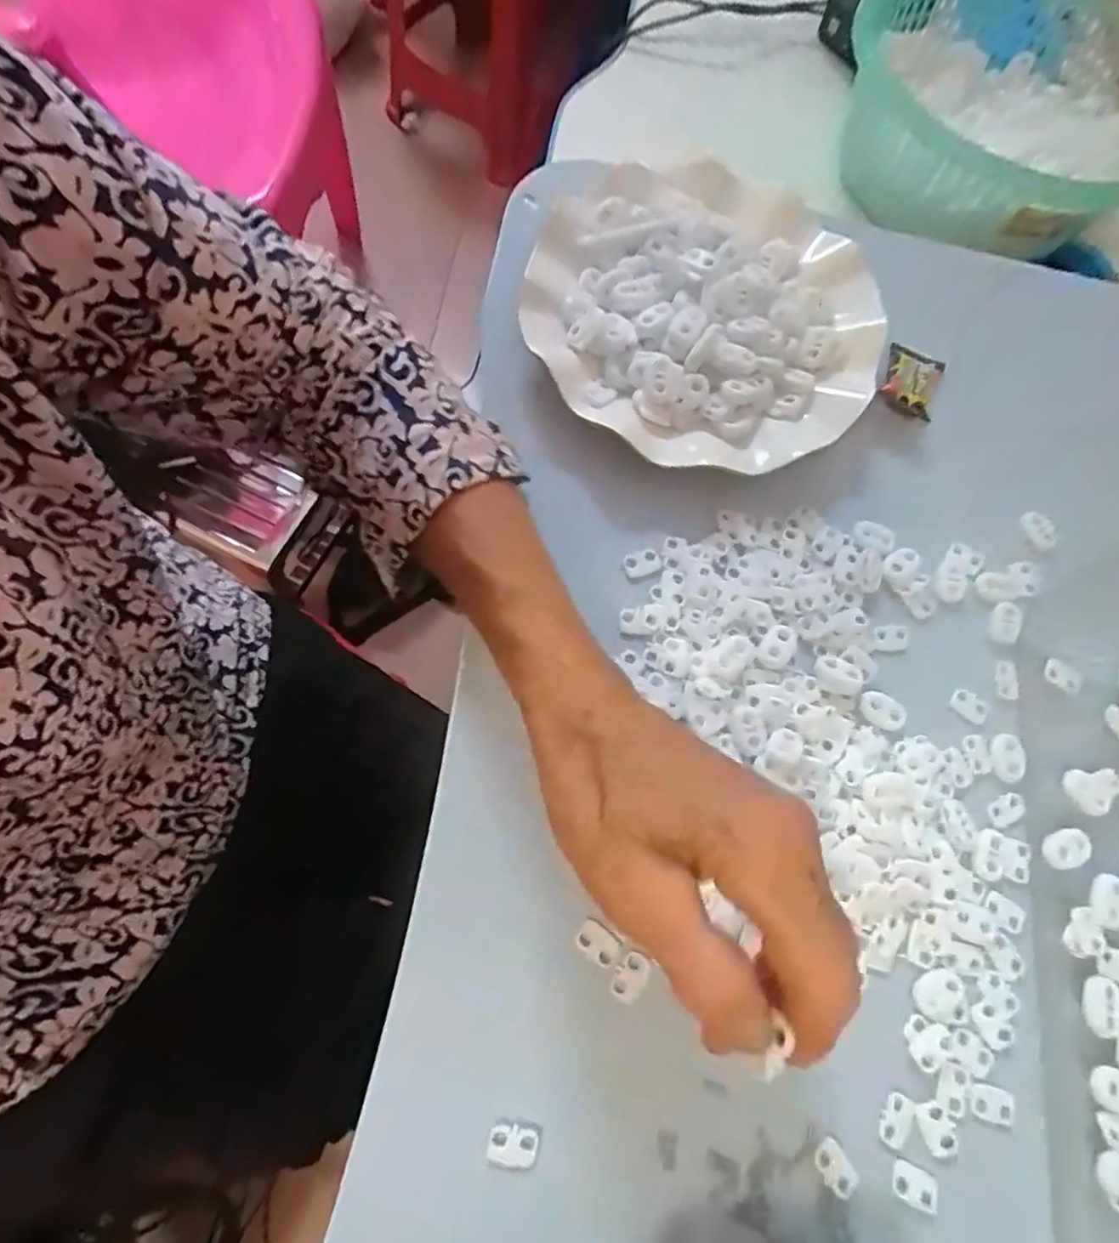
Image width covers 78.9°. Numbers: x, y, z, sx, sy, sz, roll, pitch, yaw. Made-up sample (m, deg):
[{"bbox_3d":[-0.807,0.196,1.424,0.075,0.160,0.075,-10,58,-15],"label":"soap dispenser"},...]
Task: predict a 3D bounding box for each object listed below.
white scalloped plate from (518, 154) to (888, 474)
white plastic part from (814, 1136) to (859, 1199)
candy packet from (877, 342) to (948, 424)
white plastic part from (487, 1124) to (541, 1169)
[{"bbox_3d":[0.076,-0.163,0.362,0.178,0.039,0.190,2,69,-5],"label":"white scalloped plate"},{"bbox_3d":[0.104,0.205,0.254,0.012,0.004,0.018,-35,76,-17],"label":"white plastic part"},{"bbox_3d":[0.189,-0.131,0.362,0.029,0.014,0.046,26,69,4],"label":"candy packet"},{"bbox_3d":[-0.017,0.190,0.246,0.018,0.004,0.012,11,69,-2],"label":"white plastic part"}]

